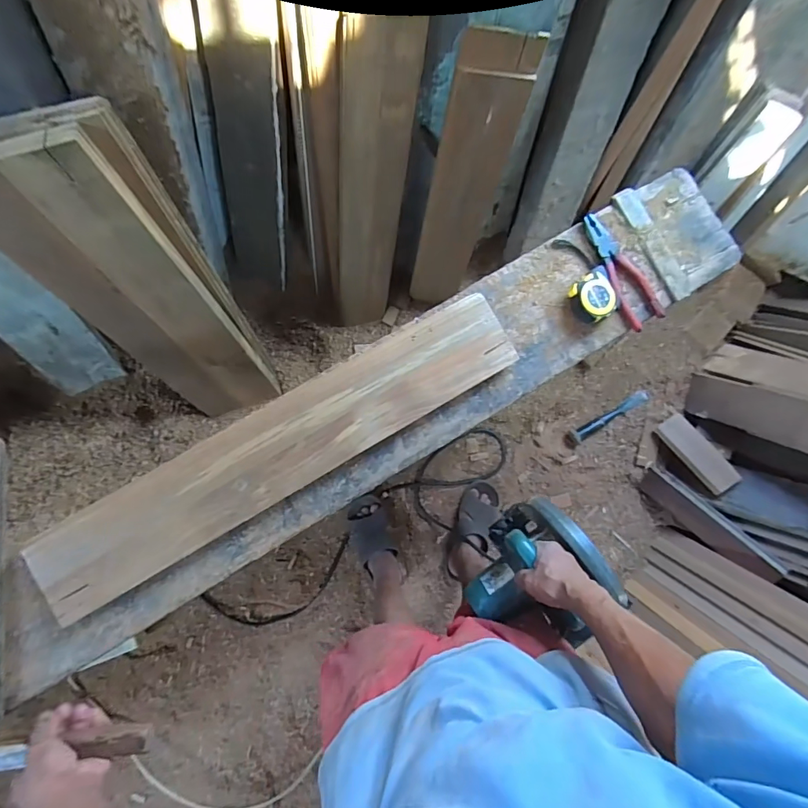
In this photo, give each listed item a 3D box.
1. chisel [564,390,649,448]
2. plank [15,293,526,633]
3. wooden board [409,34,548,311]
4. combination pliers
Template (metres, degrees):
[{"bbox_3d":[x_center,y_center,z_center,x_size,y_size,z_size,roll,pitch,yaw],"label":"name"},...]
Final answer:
[{"bbox_3d":[0.577,0.040,1.316,0.264,0.039,0.046,-34,91,-5],"label":"chisel"},{"bbox_3d":[-0.158,0.052,0.629,0.673,0.028,0.126,-30,87,-8],"label":"plank"},{"bbox_3d":[0.108,-0.393,0.916,0.123,0.622,0.030,7,69,-3],"label":"wooden board"},{"bbox_3d":[0.339,-0.211,0.721,0.063,0.014,0.195,-30,91,-5],"label":"combination pliers"}]

